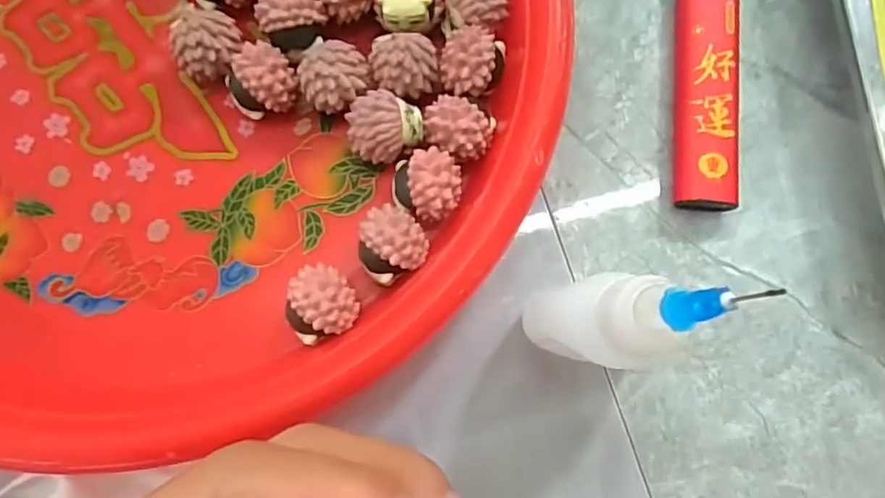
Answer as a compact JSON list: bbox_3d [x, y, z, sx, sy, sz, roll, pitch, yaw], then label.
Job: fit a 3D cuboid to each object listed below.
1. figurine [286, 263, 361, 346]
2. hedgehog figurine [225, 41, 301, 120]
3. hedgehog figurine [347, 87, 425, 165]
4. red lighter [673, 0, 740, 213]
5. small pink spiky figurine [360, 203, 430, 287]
[{"bbox_3d":[-0.033,0.015,0.158,0.018,0.019,0.019,0,81,0],"label":"figurine"},{"bbox_3d":[-0.052,-0.048,0.170,0.019,0.018,0.018,0,81,0],"label":"hedgehog figurine"},{"bbox_3d":[-0.016,-0.034,0.167,0.020,0.018,0.019,-3,81,0],"label":"hedgehog figurine"},{"bbox_3d":[0.080,-0.051,0.177,0.018,0.012,0.079,5,79,0],"label":"red lighter"},{"bbox_3d":[-0.014,-0.001,0.162,0.018,0.019,0.020,-33,83,-5],"label":"small pink spiky figurine"}]

